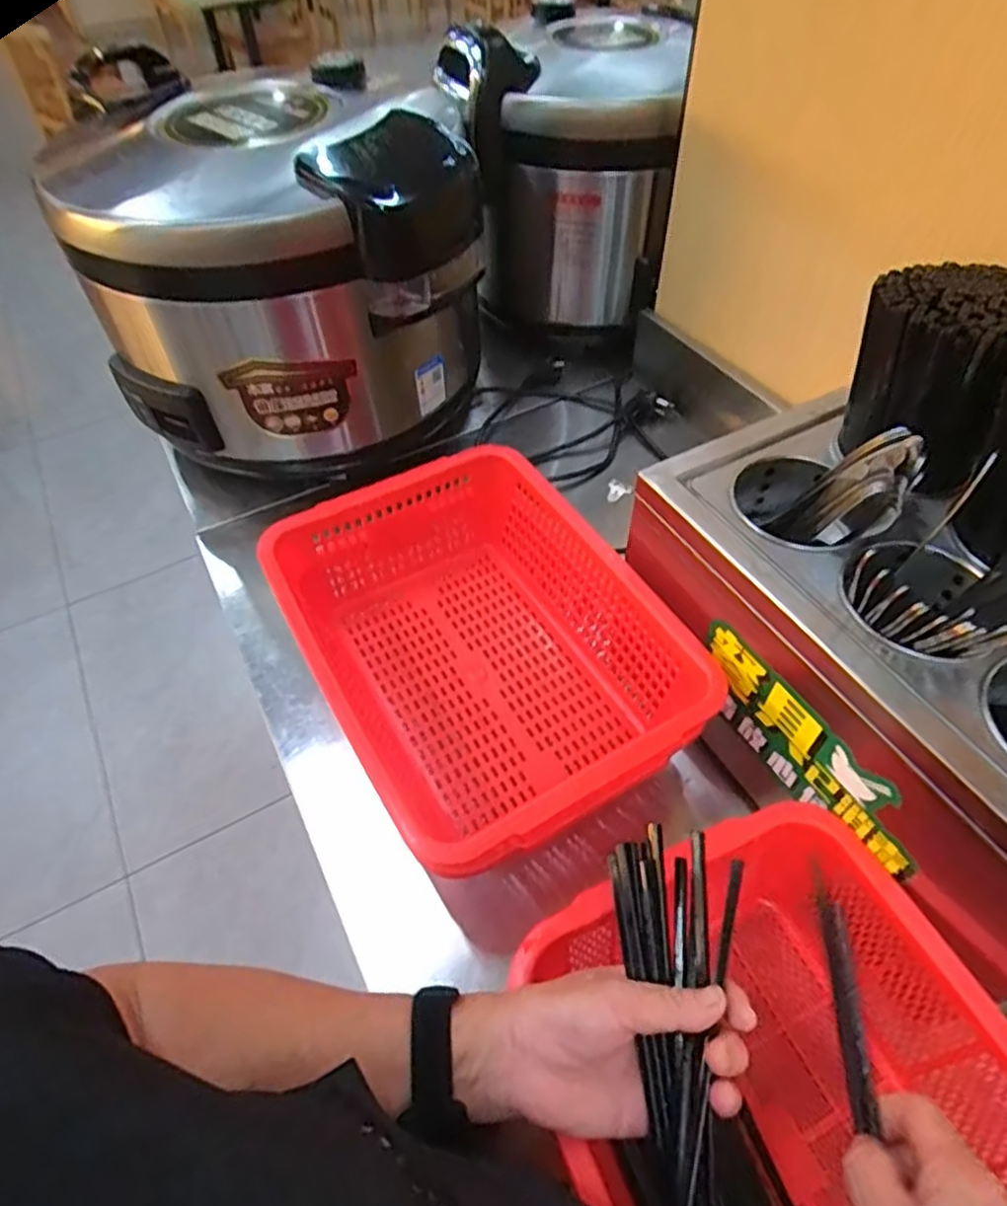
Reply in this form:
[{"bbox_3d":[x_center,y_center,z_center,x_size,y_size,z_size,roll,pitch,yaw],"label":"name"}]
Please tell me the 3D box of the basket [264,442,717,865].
[{"bbox_3d":[-0.017,0.037,0.596,0.265,0.116,0.343,-25,55,-17],"label":"basket"}]

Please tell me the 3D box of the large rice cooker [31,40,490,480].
[{"bbox_3d":[-0.278,-0.377,0.809,0.369,0.313,0.417,-26,55,-18],"label":"large rice cooker"}]

